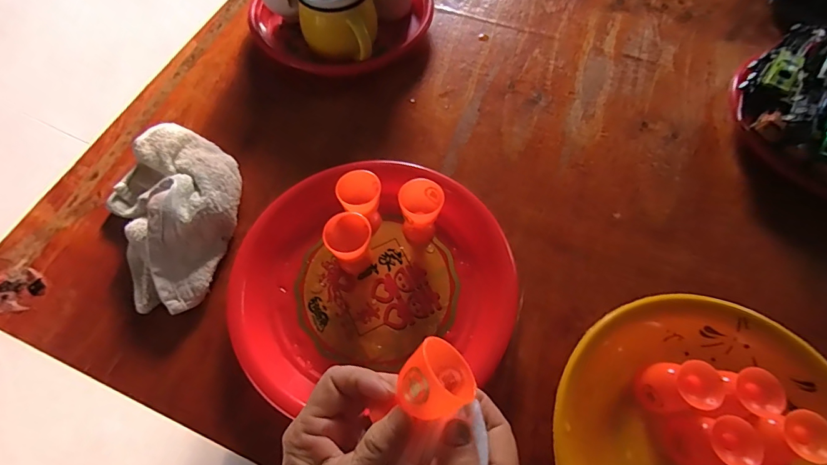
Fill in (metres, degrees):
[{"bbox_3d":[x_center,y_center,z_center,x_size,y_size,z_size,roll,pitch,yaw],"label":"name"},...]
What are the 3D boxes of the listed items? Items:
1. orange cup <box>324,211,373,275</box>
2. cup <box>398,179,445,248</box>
[{"bbox_3d":[-0.058,0.012,0.395,0.039,0.054,0.041,0,63,1],"label":"orange cup"},{"bbox_3d":[0.008,-0.020,0.418,0.040,0.056,0.045,7,63,4],"label":"cup"}]

